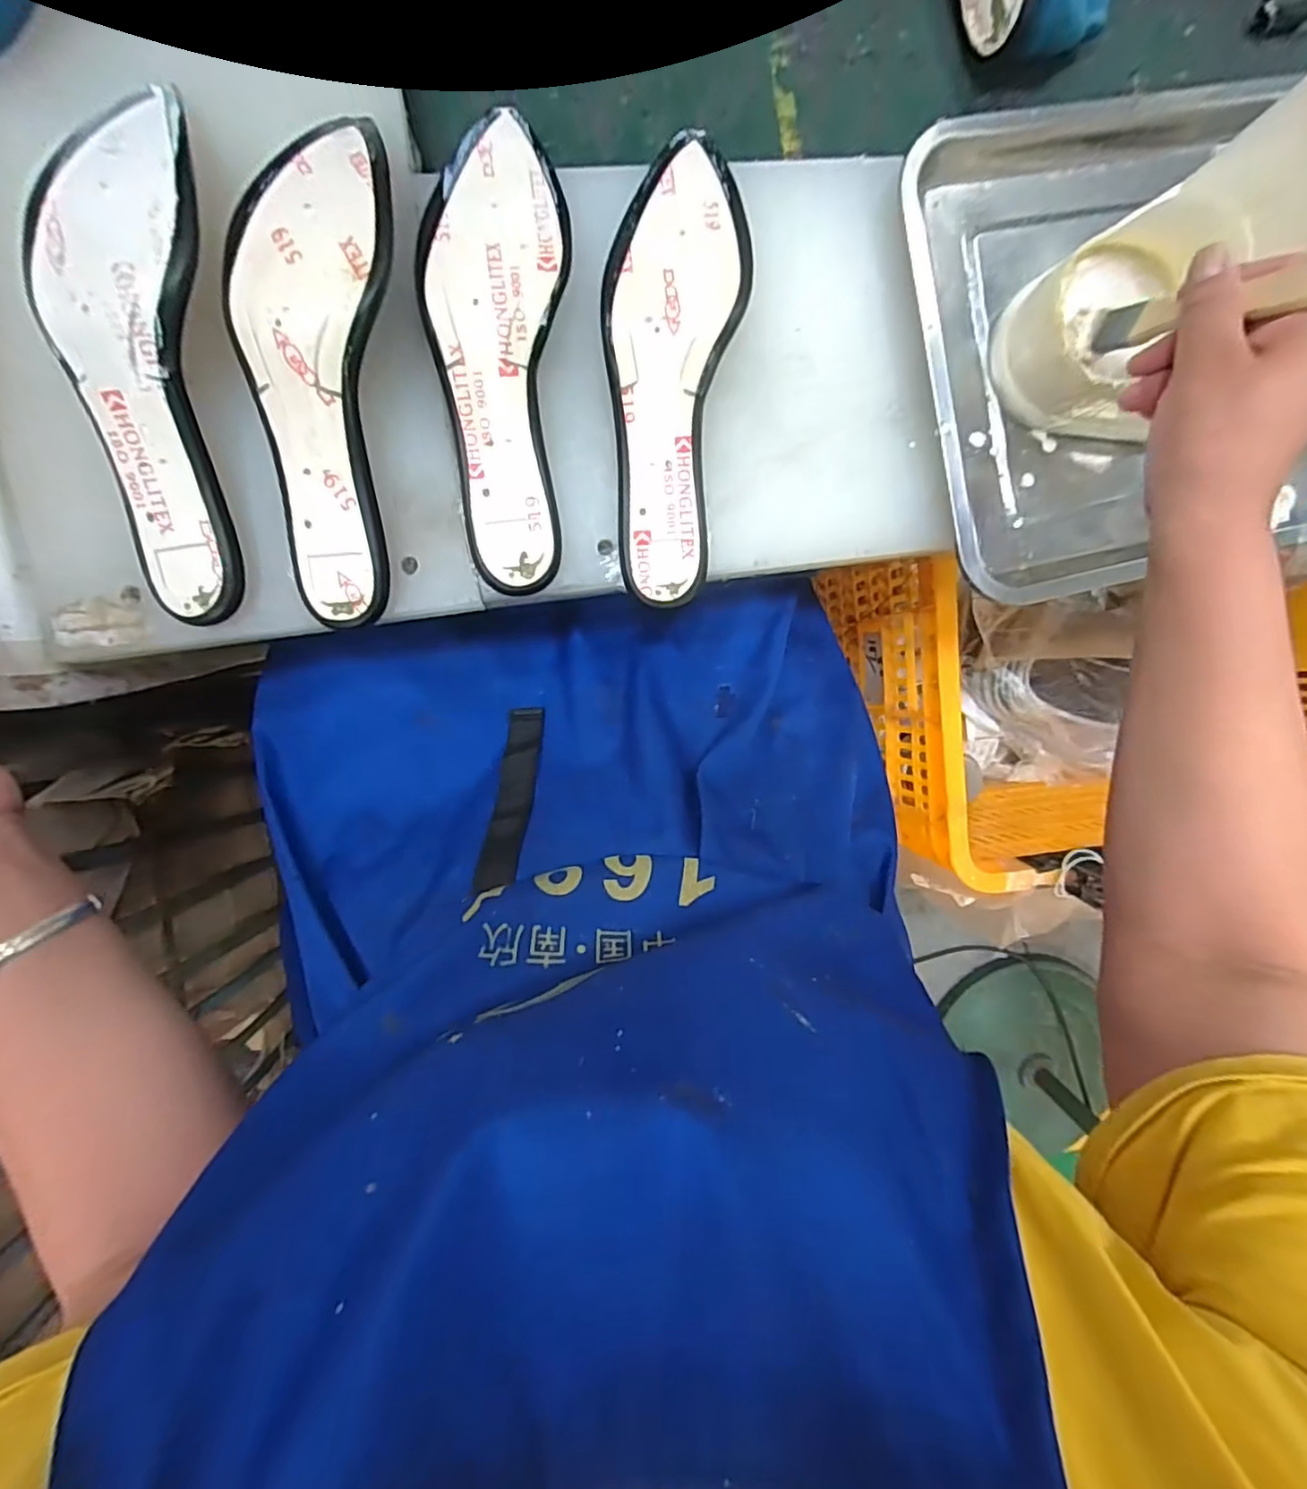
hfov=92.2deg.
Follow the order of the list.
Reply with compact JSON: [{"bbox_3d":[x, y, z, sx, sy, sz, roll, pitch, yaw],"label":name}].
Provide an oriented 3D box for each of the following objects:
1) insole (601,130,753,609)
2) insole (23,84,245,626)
[{"bbox_3d":[0.008,-0.221,0.369,0.076,0.030,0.263,7,95,-8],"label":"insole"},{"bbox_3d":[-0.265,-0.201,0.322,0.077,0.040,0.266,2,96,-7],"label":"insole"}]

